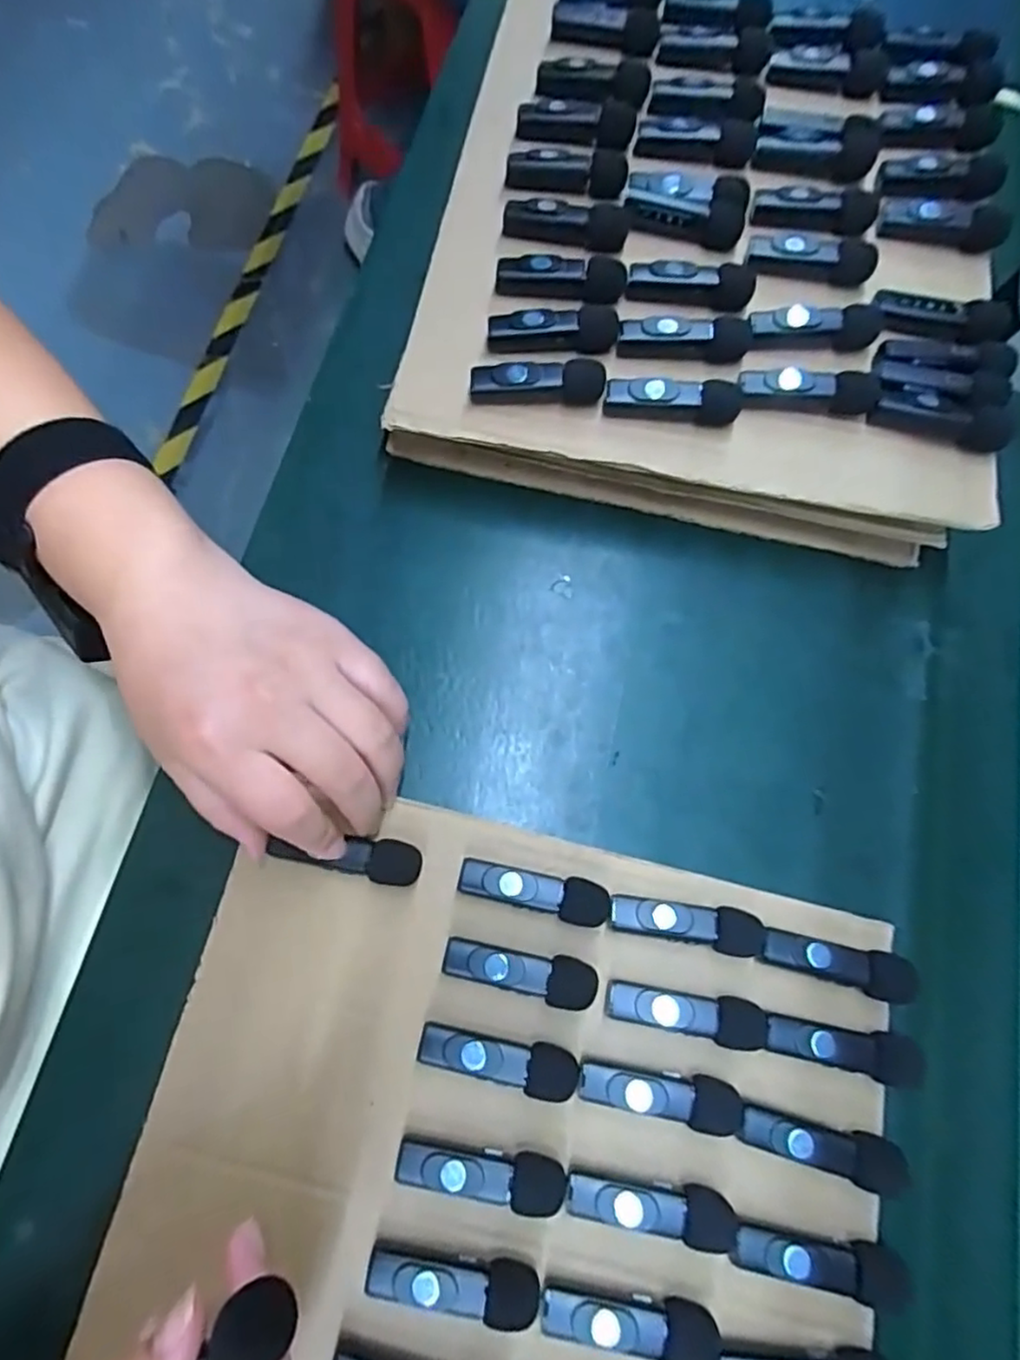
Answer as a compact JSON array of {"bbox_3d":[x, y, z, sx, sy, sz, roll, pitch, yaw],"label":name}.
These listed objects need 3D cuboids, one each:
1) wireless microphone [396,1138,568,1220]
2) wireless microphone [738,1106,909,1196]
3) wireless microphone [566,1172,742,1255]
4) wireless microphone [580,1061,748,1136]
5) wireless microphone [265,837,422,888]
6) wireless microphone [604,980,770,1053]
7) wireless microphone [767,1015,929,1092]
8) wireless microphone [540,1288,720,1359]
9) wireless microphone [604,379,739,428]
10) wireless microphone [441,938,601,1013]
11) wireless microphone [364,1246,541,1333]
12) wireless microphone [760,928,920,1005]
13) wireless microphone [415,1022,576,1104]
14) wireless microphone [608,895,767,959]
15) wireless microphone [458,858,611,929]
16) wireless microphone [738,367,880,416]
[{"bbox_3d":[-0.011,0.193,0.256,0.065,0.017,0.018,7,72,0],"label":"wireless microphone"},{"bbox_3d":[0.124,0.186,0.262,0.063,0.014,0.019,16,73,3],"label":"wireless microphone"},{"bbox_3d":[0.056,0.204,0.254,0.066,0.020,0.018,14,72,2],"label":"wireless microphone"},{"bbox_3d":[0.061,0.167,0.265,0.065,0.019,0.019,13,72,2],"label":"wireless microphone"},{"bbox_3d":[-0.072,0.079,0.287,0.065,0.009,0.019,4,72,-2],"label":"wireless microphone"},{"bbox_3d":[0.074,0.140,0.274,0.067,0.017,0.019,9,72,1],"label":"wireless microphone"},{"bbox_3d":[0.139,0.153,0.274,0.062,0.014,0.020,14,72,2],"label":"wireless microphone"},{"bbox_3d":[0.045,0.241,0.242,0.065,0.018,0.020,9,72,1],"label":"wireless microphone"},{"bbox_3d":[0.079,-0.133,0.315,0.064,0.017,0.015,5,74,-4],"label":"wireless microphone"},{"bbox_3d":[0.005,0.123,0.278,0.064,0.015,0.020,14,72,2],"label":"wireless microphone"},{"bbox_3d":[-0.021,0.226,0.246,0.064,0.018,0.016,9,72,1],"label":"wireless microphone"},{"bbox_3d":[0.141,0.122,0.283,0.065,0.016,0.019,15,72,3],"label":"wireless microphone"},{"bbox_3d":[-0.005,0.155,0.269,0.064,0.015,0.019,14,72,2],"label":"wireless microphone"},{"bbox_3d":[0.076,0.106,0.286,0.066,0.015,0.019,9,72,1],"label":"wireless microphone"},{"bbox_3d":[0.010,0.094,0.287,0.065,0.016,0.020,9,72,1],"label":"wireless microphone"},{"bbox_3d":[0.144,-0.141,0.318,0.065,0.013,0.017,9,74,-3],"label":"wireless microphone"}]

